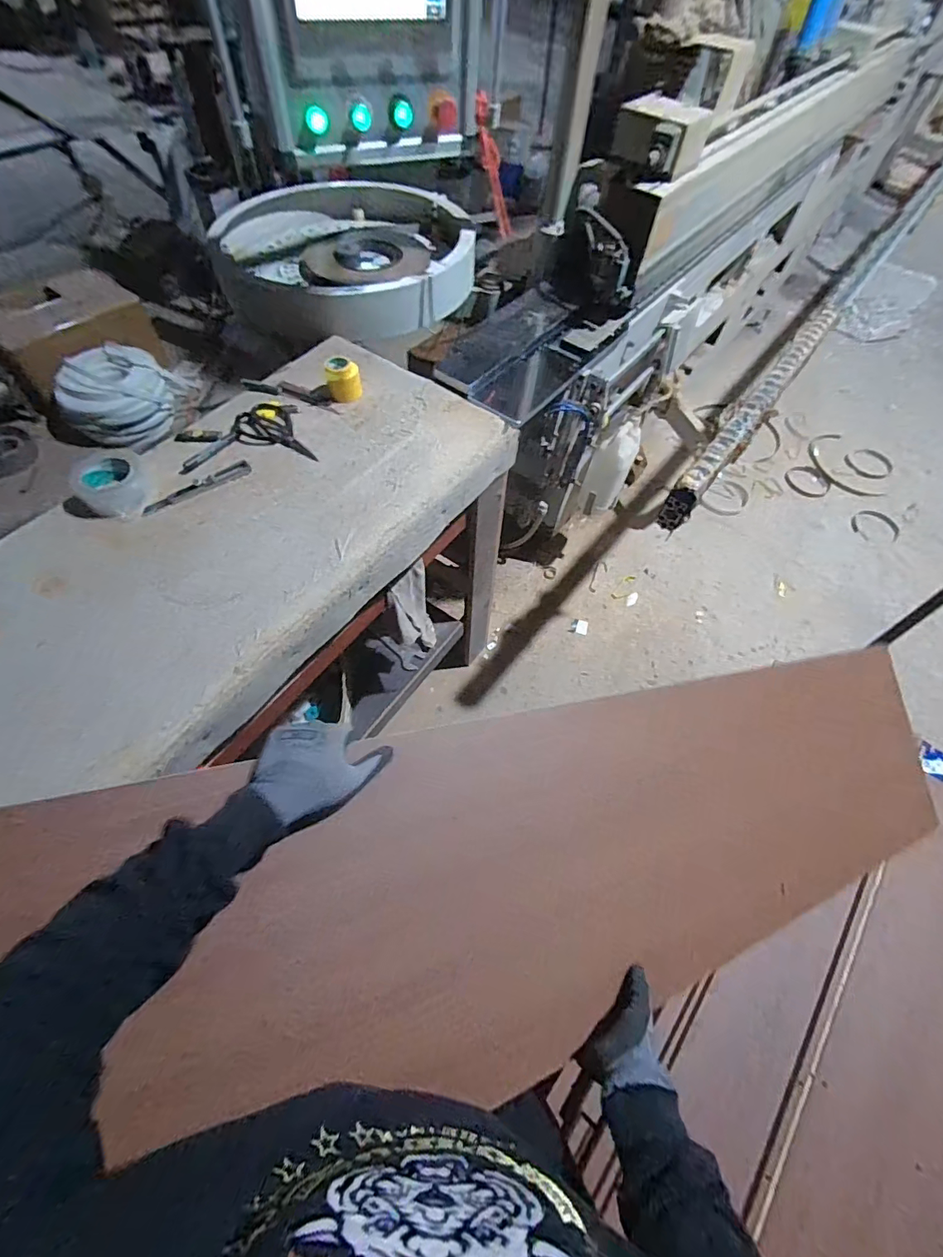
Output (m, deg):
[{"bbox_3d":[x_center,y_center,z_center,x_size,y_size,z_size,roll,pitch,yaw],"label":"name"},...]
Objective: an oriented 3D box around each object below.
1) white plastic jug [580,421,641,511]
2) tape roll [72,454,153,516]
[{"bbox_3d":[0.472,-0.542,1.613,0.126,0.314,0.114,31,36,13],"label":"white plastic jug"},{"bbox_3d":[-0.629,-0.255,0.832,0.115,0.050,0.123,2,59,-3],"label":"tape roll"}]

